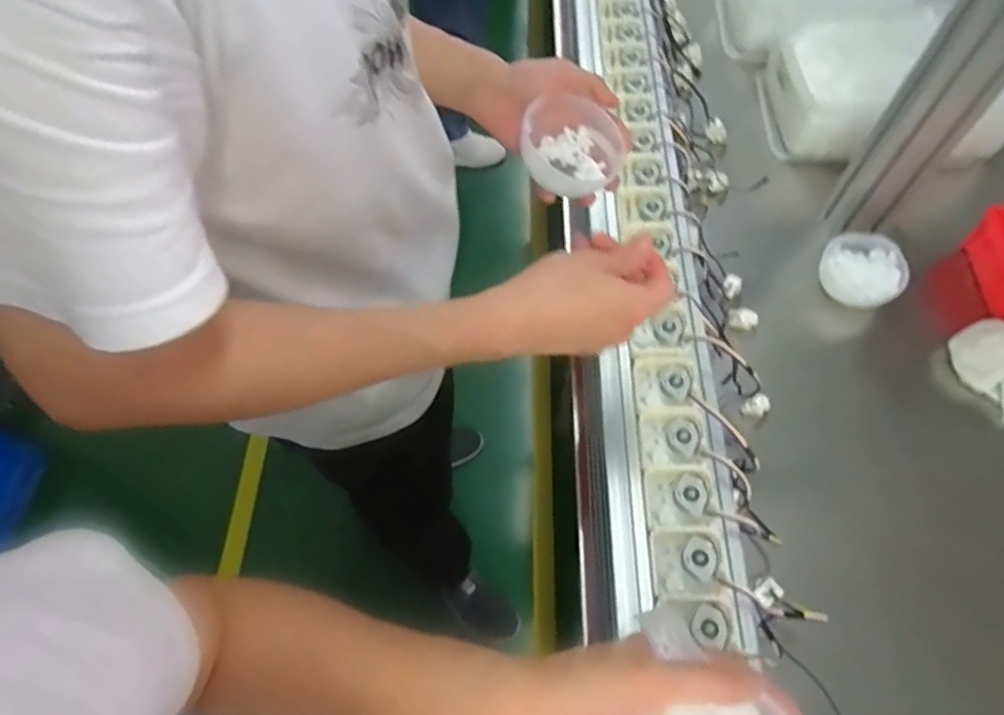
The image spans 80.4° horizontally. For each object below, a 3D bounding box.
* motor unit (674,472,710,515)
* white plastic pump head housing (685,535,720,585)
[{"bbox_3d":[0.156,0.113,0.489,0.024,0.014,0.036,3,61,3],"label":"motor unit"},{"bbox_3d":[0.155,0.157,0.463,0.024,0.012,0.036,6,61,4],"label":"white plastic pump head housing"}]

